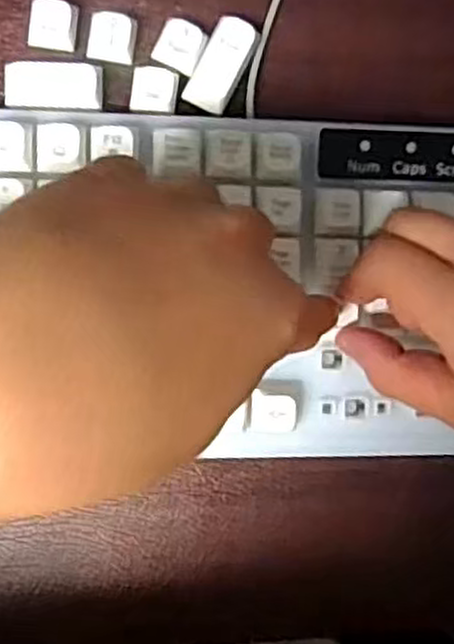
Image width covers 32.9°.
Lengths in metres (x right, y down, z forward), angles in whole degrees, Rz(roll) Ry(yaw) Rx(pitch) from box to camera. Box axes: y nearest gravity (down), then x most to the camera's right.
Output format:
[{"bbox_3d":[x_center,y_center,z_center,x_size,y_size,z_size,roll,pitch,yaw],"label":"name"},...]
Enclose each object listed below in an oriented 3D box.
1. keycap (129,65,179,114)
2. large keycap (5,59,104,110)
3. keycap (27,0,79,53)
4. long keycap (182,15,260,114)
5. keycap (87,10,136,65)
[{"bbox_3d":[-0.028,-0.089,0.296,0.017,0.008,0.018,7,90,-6],"label":"keycap"},{"bbox_3d":[-0.065,-0.090,0.293,0.036,0.010,0.019,2,91,-6],"label":"large keycap"},{"bbox_3d":[-0.066,-0.112,0.292,0.018,0.013,0.018,9,90,-6],"label":"keycap"},{"bbox_3d":[-0.002,-0.099,0.299,0.017,0.012,0.036,28,88,-6],"label":"long keycap"},{"bbox_3d":[-0.044,-0.108,0.295,0.018,0.012,0.019,8,90,-6],"label":"keycap"}]

